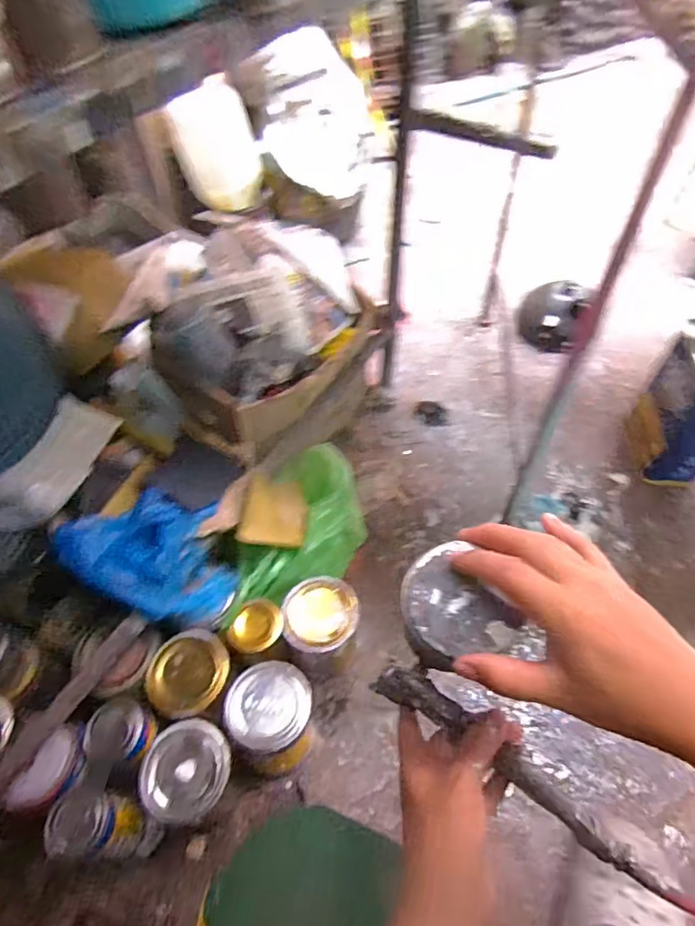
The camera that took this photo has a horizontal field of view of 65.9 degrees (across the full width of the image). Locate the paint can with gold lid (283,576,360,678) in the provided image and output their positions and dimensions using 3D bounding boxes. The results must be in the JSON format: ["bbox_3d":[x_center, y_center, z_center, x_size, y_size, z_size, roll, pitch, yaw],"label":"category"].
[{"bbox_3d":[-0.034,0.237,0.779,0.101,0.122,0.111,-2,56,3],"label":"paint can with gold lid"}]

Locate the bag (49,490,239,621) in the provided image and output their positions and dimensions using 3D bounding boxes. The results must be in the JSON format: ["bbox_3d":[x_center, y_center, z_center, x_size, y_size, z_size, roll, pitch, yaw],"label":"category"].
[{"bbox_3d":[-0.263,0.117,0.741,0.206,0.122,0.174,25,61,19],"label":"bag"}]

